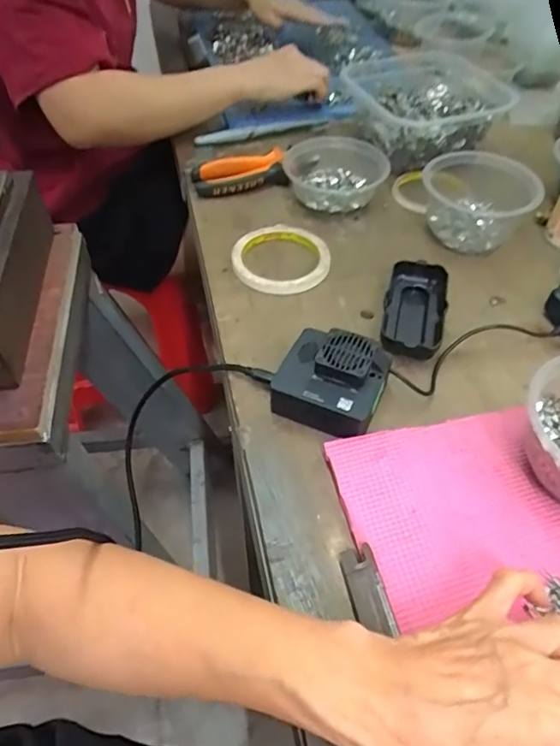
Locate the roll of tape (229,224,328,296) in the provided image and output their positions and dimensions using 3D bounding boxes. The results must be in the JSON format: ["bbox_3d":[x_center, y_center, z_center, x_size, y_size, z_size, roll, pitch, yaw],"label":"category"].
[{"bbox_3d":[0.001,-0.117,0.538,0.096,0.017,0.095,-1,50,1],"label":"roll of tape"}]

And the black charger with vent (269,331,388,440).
[{"bbox_3d":[0.039,0.007,0.416,0.077,0.044,0.077,25,55,21],"label":"black charger with vent"}]

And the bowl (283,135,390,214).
[{"bbox_3d":[0.062,-0.230,0.615,0.113,0.043,0.114,-2,50,0],"label":"bowl"}]

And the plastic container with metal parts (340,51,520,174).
[{"bbox_3d":[0.168,-0.341,0.687,0.151,0.076,0.208,-18,52,-13],"label":"plastic container with metal parts"}]

